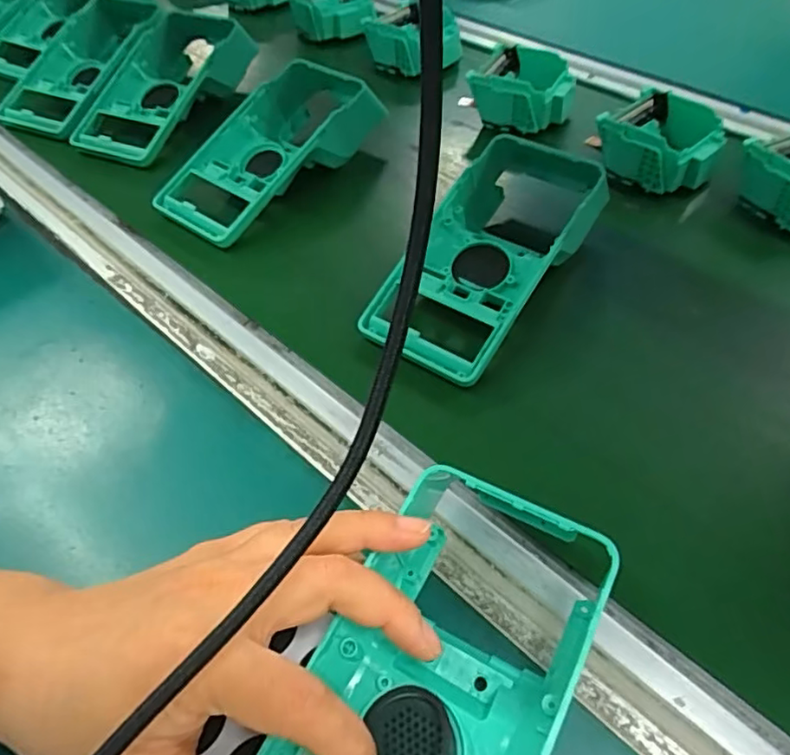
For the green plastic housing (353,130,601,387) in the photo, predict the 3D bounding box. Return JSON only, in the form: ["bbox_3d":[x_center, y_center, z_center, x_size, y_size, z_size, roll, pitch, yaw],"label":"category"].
[{"bbox_3d":[0.061,-0.079,0.376,0.090,0.056,0.183,29,57,23],"label":"green plastic housing"}]

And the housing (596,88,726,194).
[{"bbox_3d":[0.201,-0.176,0.457,0.080,0.042,0.076,-1,51,1],"label":"housing"}]

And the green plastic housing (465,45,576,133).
[{"bbox_3d":[0.109,-0.244,0.514,0.081,0.041,0.081,-1,51,1],"label":"green plastic housing"}]

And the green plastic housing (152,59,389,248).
[{"bbox_3d":[-0.099,-0.174,0.462,0.171,0.052,0.106,-38,59,-26],"label":"green plastic housing"}]

